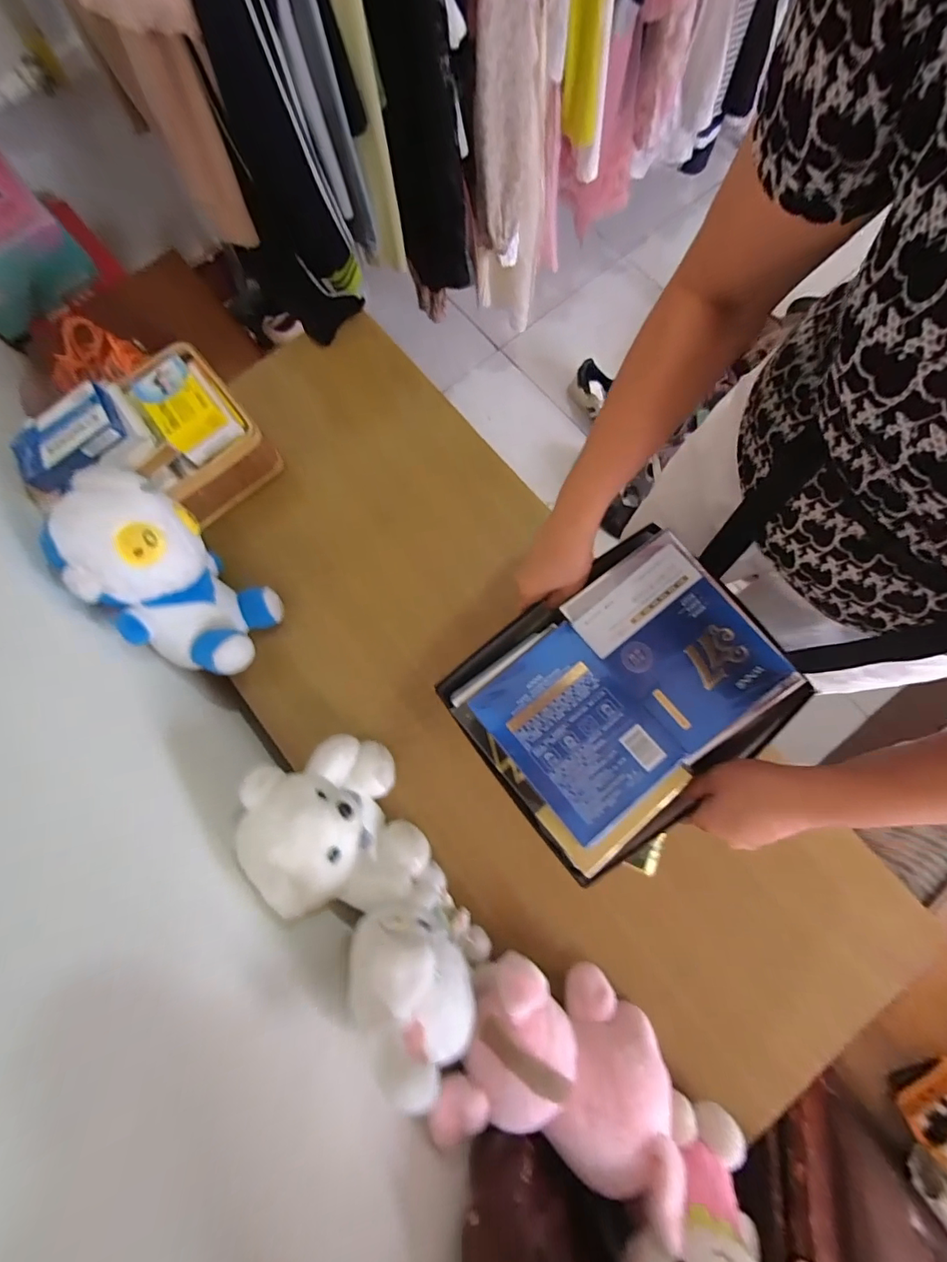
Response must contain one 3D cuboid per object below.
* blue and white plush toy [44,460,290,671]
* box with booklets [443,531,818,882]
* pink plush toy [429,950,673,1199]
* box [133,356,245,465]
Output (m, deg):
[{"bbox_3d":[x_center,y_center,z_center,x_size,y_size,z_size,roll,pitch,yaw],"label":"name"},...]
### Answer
[{"bbox_3d":[-0.367,-0.062,0.572,0.141,0.166,0.253,-44,82,-8],"label":"blue and white plush toy"},{"bbox_3d":[0.134,0.060,0.442,0.263,0.072,0.226,-38,82,-7],"label":"box with booklets"},{"bbox_3d":[0.095,0.436,0.479,0.219,0.124,0.153,28,80,5],"label":"pink plush toy"},{"bbox_3d":[-0.377,-0.297,0.631,0.090,0.065,0.122,-36,81,-7],"label":"box"}]

